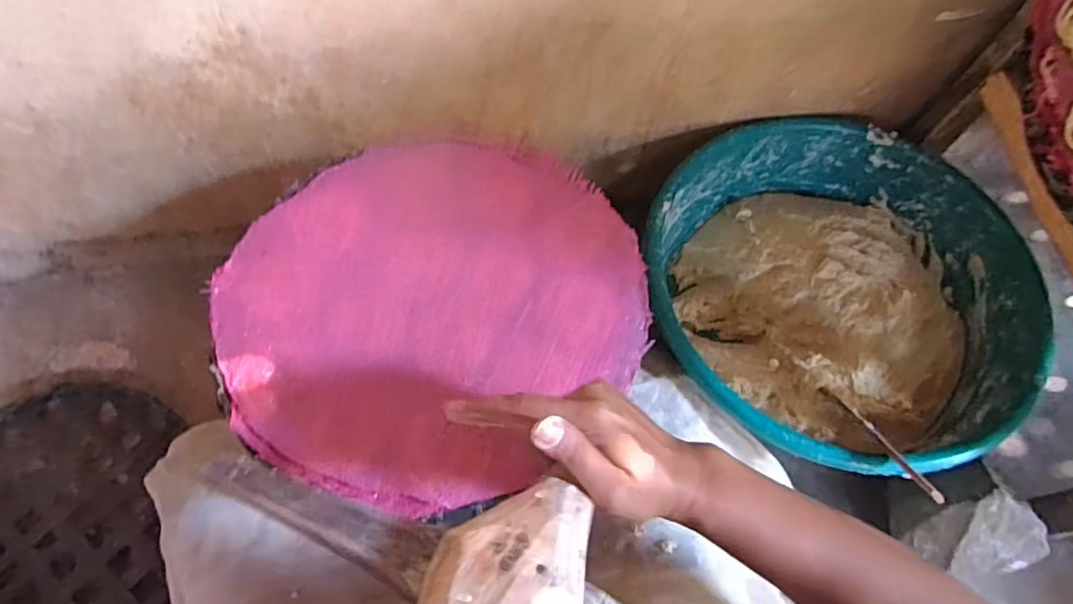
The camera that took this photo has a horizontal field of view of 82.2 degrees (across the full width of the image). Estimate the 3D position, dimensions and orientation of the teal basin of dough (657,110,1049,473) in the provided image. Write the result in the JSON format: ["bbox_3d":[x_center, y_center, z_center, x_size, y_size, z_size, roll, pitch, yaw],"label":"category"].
[{"bbox_3d":[0.333,-0.003,0.740,0.413,0.163,0.416,1,64,-3],"label":"teal basin of dough"}]

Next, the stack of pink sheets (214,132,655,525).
[{"bbox_3d":[-0.086,-0.007,0.523,0.325,0.022,0.342,42,69,16],"label":"stack of pink sheets"}]

